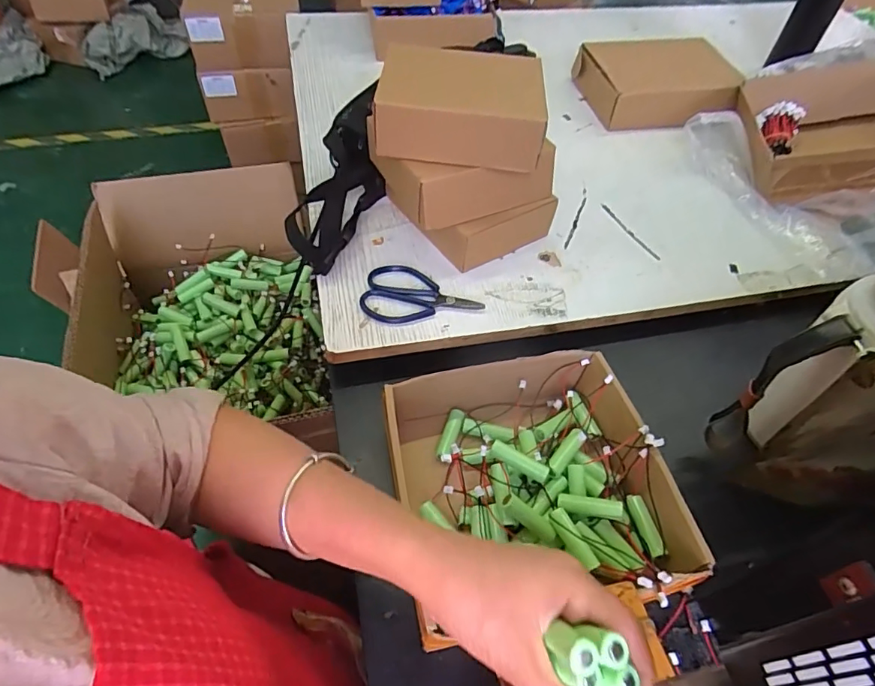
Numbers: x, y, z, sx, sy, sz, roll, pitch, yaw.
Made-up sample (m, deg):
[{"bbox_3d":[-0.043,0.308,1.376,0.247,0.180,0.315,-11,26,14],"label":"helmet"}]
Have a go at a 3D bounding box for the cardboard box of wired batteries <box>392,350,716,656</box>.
[{"bbox_3d":[0.076,0.110,0.413,0.205,0.078,0.198,-9,54,-11],"label":"cardboard box of wired batteries"}]

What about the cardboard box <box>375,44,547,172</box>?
[{"bbox_3d":[0.019,-0.247,0.525,0.163,0.050,0.151,5,52,0],"label":"cardboard box"}]

